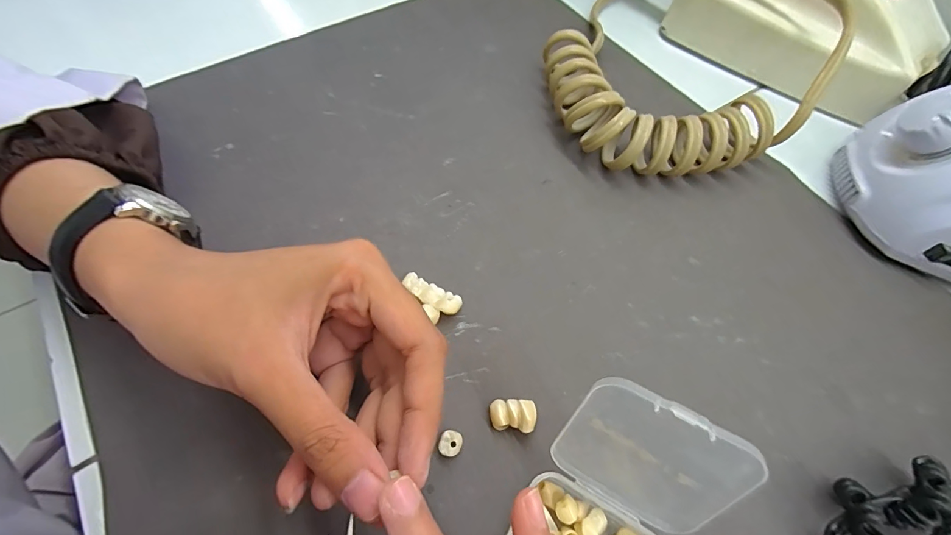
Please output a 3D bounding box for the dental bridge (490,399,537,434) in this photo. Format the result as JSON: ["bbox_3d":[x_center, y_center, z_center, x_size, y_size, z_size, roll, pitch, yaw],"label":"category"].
[{"bbox_3d":[0.017,0.066,0.183,0.020,0.006,0.014,2,62,-1],"label":"dental bridge"}]

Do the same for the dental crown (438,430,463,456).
[{"bbox_3d":[-0.011,0.077,0.177,0.010,0.006,0.010,1,62,-2],"label":"dental crown"}]

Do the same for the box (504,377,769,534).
[{"bbox_3d":[0.045,0.094,0.136,0.059,0.065,0.089,27,64,12],"label":"box"}]

